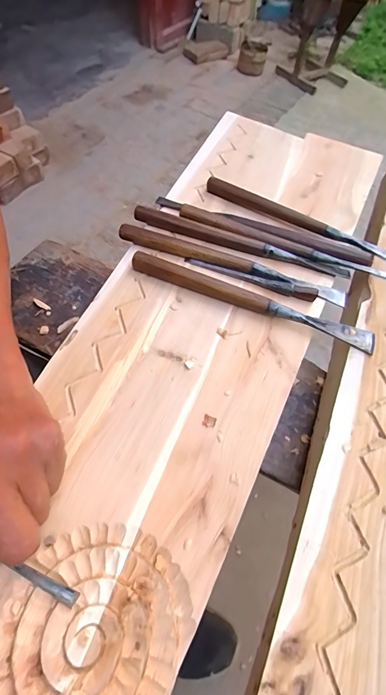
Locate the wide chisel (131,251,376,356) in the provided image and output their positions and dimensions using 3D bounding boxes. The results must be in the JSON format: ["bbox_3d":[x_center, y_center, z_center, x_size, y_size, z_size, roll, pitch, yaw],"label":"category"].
[{"bbox_3d":[0.057,-0.049,0.348,0.249,0.022,0.019,21,60,9],"label":"wide chisel"}]

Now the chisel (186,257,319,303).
[{"bbox_3d":[0.062,-0.074,0.374,0.142,0.009,0.013,17,59,6],"label":"chisel"}]

